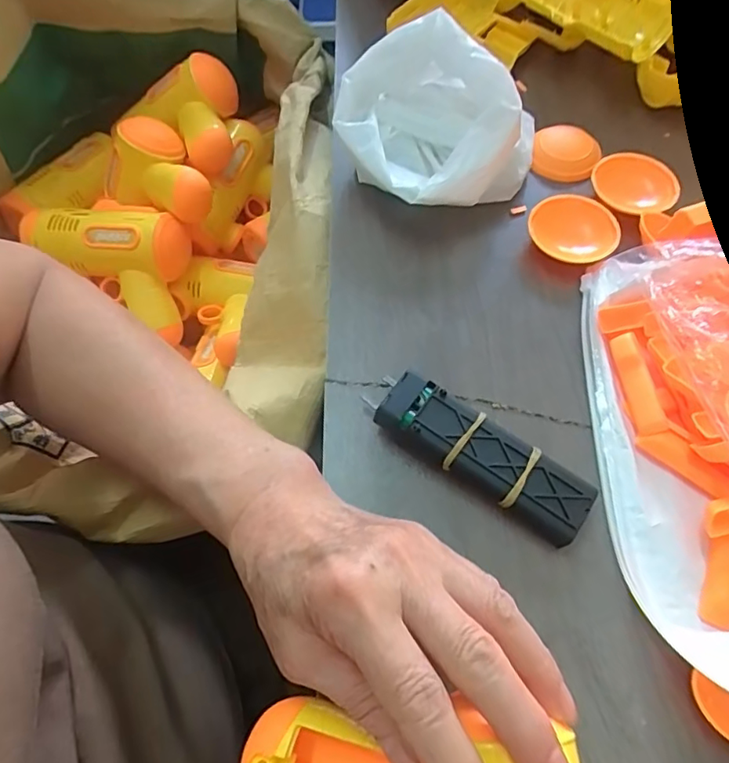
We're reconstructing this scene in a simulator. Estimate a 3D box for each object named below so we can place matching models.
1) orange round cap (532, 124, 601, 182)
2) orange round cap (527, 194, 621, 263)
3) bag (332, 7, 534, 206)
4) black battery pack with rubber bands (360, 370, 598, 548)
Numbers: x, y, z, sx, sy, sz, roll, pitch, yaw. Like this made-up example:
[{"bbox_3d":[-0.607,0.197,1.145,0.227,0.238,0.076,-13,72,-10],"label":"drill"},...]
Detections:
[{"bbox_3d":[0.143,-0.162,0.381,0.045,0.016,0.045,10,62,7],"label":"orange round cap"},{"bbox_3d":[0.133,-0.096,0.338,0.054,0.012,0.050,-1,61,1],"label":"orange round cap"},{"bbox_3d":[0.054,-0.175,0.354,0.138,0.073,0.117,-38,67,-18],"label":"bag"},{"bbox_3d":[0.057,0.036,0.265,0.112,0.024,0.030,30,66,17],"label":"black battery pack with rubber bands"}]

